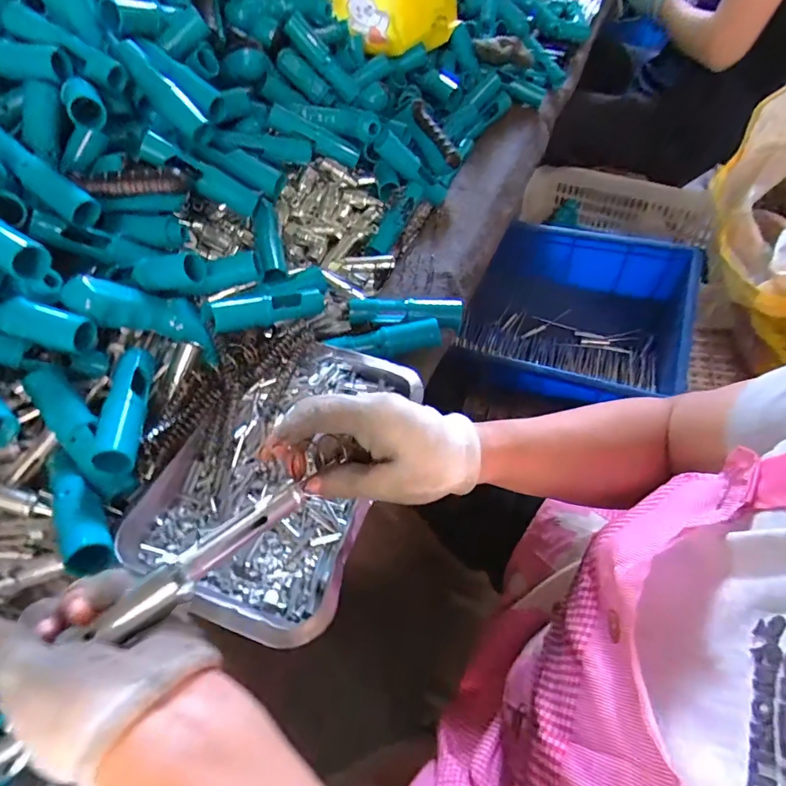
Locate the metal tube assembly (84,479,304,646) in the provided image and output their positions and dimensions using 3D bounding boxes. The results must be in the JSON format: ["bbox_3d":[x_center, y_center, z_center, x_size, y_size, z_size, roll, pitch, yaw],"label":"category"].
[{"bbox_3d":[-0.100,0.087,0.260,0.119,0.017,0.017,-35,57,-25],"label":"metal tube assembly"}]

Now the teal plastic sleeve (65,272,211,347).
[{"bbox_3d":[-0.226,-0.074,0.431,0.115,0.029,0.041,15,38,-41],"label":"teal plastic sleeve"}]

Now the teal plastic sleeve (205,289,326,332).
[{"bbox_3d":[-0.121,-0.084,0.468,0.123,0.022,0.033,-20,49,-41],"label":"teal plastic sleeve"}]

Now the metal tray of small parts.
[{"bbox_3d":[-0.093,0.053,0.401,0.179,0.037,0.250,15,55,16],"label":"metal tray of small parts"}]

